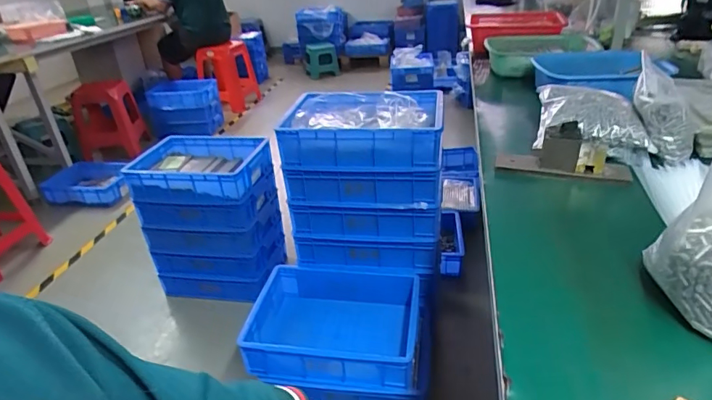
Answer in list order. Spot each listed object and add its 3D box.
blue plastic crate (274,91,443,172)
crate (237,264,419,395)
[{"bbox_3d":[0.024,-0.199,1.284,0.411,0.131,0.295,0,30,9],"label":"blue plastic crate"},{"bbox_3d":[-0.049,0.329,1.221,0.410,0.147,0.304,1,30,12],"label":"crate"}]

